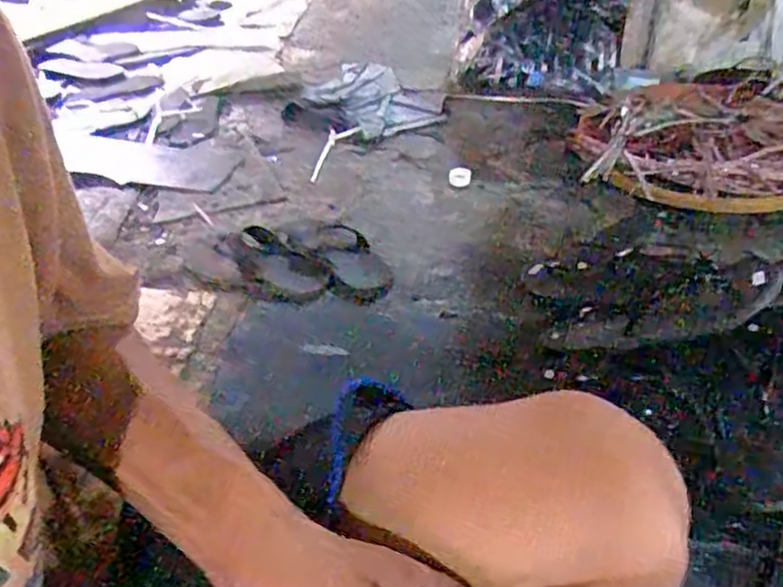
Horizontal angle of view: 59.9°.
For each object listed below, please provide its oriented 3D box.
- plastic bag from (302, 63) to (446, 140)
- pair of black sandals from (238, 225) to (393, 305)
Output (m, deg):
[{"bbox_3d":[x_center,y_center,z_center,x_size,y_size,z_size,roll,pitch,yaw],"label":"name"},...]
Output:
[{"bbox_3d":[-0.051,-0.458,1.604,0.249,0.070,0.352,-17,40,-18],"label":"plastic bag"},{"bbox_3d":[-0.129,-0.052,1.108,0.247,0.035,0.177,-5,38,-3],"label":"pair of black sandals"}]

